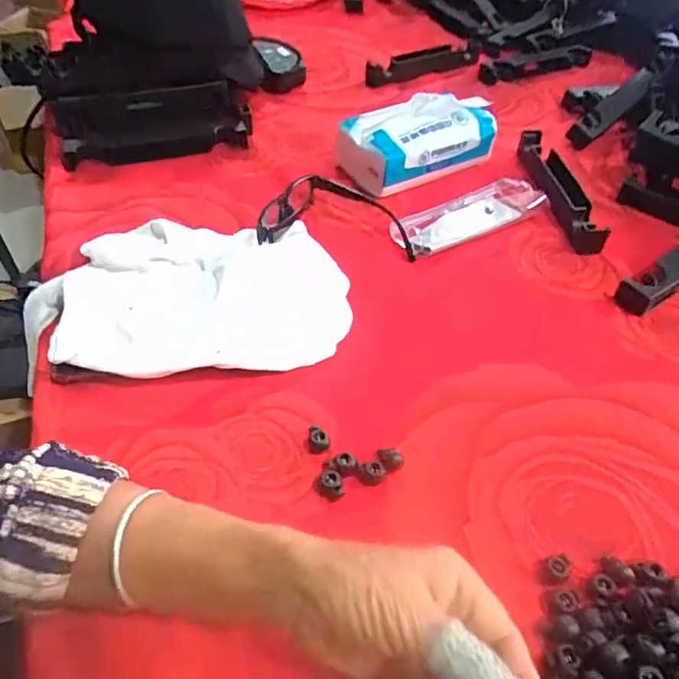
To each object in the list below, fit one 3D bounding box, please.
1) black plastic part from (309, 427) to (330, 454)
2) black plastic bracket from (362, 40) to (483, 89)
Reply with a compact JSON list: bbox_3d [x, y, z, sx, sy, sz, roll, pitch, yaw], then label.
[{"bbox_3d":[-0.015,0.068,0.385,0.013,0.008,0.017,-19,51,-18],"label":"black plastic part"},{"bbox_3d":[0.124,-0.394,0.801,0.187,0.022,0.039,-17,51,-19],"label":"black plastic bracket"}]

